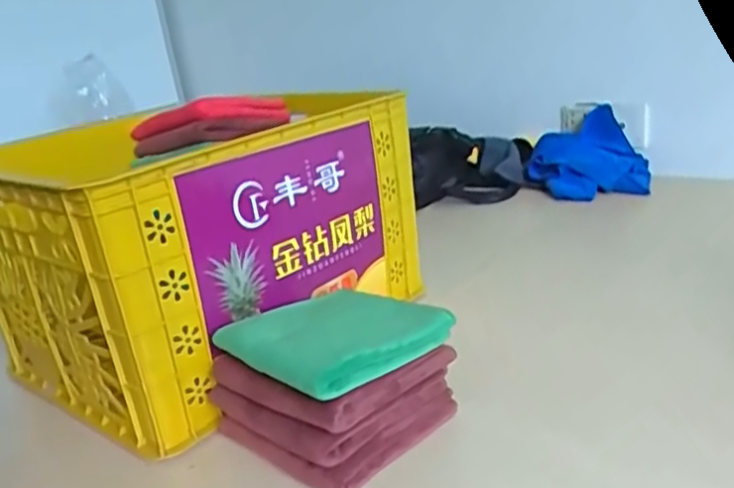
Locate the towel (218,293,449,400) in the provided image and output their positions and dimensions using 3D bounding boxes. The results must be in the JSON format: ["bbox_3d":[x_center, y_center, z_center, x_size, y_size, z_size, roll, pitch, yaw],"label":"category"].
[{"bbox_3d":[-0.035,0.083,0.638,0.150,0.030,0.169,-24,25,-39],"label":"towel"}]

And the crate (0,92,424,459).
[{"bbox_3d":[-0.201,-0.020,0.884,0.368,0.271,0.476,9,26,40],"label":"crate"}]

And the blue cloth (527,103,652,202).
[{"bbox_3d":[0.478,-0.198,1.427,0.235,0.145,0.244,-10,20,-6],"label":"blue cloth"}]

